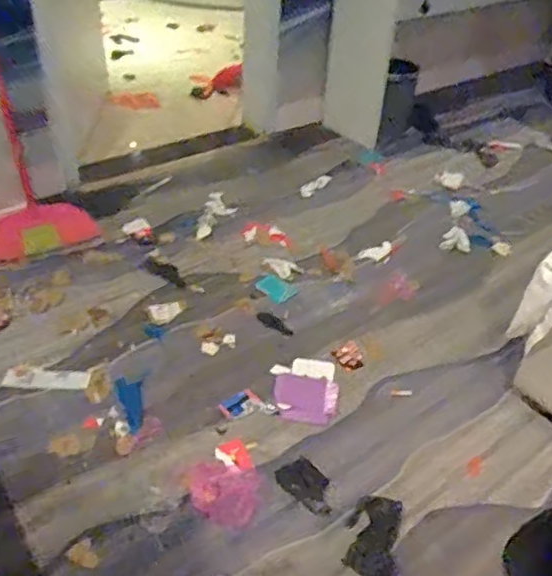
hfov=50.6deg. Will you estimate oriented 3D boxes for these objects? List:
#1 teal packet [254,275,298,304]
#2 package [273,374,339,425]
[{"bbox_3d":[-0.001,0.004,1.651,0.105,0.021,0.077,30,48,27],"label":"teal packet"},{"bbox_3d":[0.069,0.251,1.357,0.148,0.015,0.134,5,41,2],"label":"package"}]

